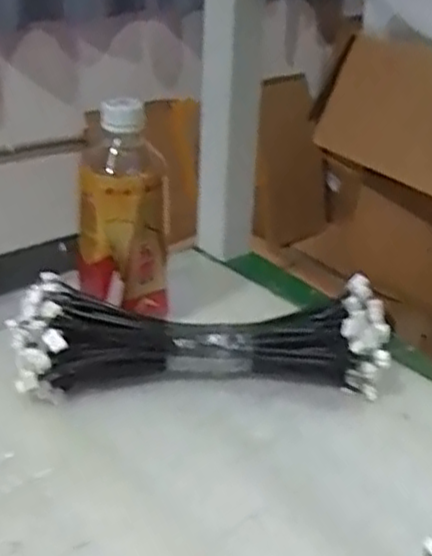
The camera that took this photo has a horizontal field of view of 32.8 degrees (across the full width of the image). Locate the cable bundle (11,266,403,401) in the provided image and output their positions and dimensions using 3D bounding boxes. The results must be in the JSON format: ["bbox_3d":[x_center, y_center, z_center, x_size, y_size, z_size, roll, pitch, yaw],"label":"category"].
[{"bbox_3d":[-0.009,0.042,0.544,0.263,0.060,0.079,0,31,-4],"label":"cable bundle"}]

